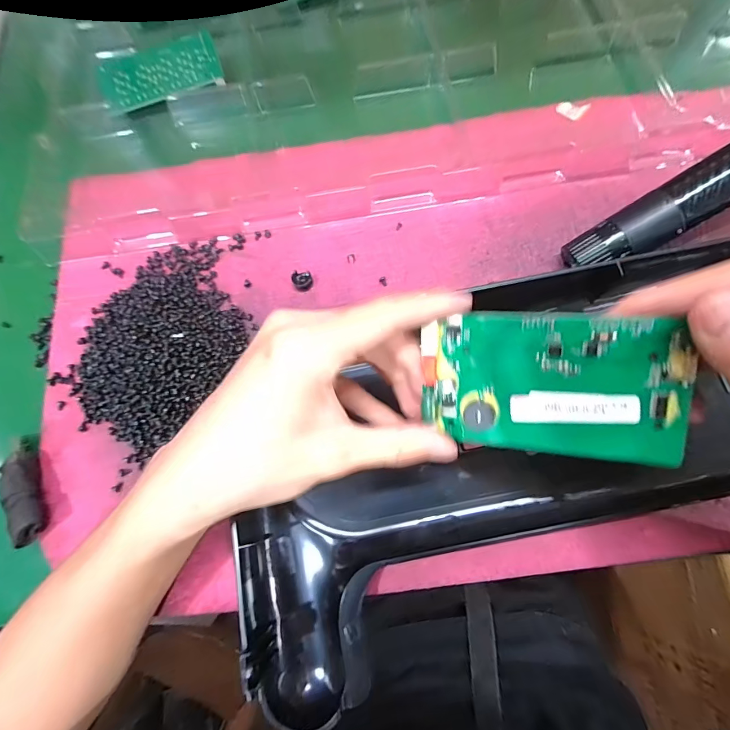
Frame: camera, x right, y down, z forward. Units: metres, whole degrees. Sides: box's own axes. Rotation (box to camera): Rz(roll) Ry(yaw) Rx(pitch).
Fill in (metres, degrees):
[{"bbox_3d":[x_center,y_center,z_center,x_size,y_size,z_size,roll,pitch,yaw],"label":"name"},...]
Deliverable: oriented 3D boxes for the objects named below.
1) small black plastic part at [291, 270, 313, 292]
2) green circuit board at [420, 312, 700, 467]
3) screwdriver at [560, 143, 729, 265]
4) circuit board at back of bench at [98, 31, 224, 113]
[{"bbox_3d":[-0.045,-0.061,0.285,0.014,0.010,0.012,-3,73,1],"label":"small black plastic part"},{"bbox_3d":[0.078,0.009,0.171,0.102,0.006,0.060,4,103,22],"label":"green circuit board"},{"bbox_3d":[0.222,-0.114,0.241,0.191,0.028,0.040,-29,73,18],"label":"screwdriver"},{"bbox_3d":[-0.179,-0.258,0.347,0.103,0.008,0.065,-22,74,-5],"label":"circuit board at back of bench"}]

